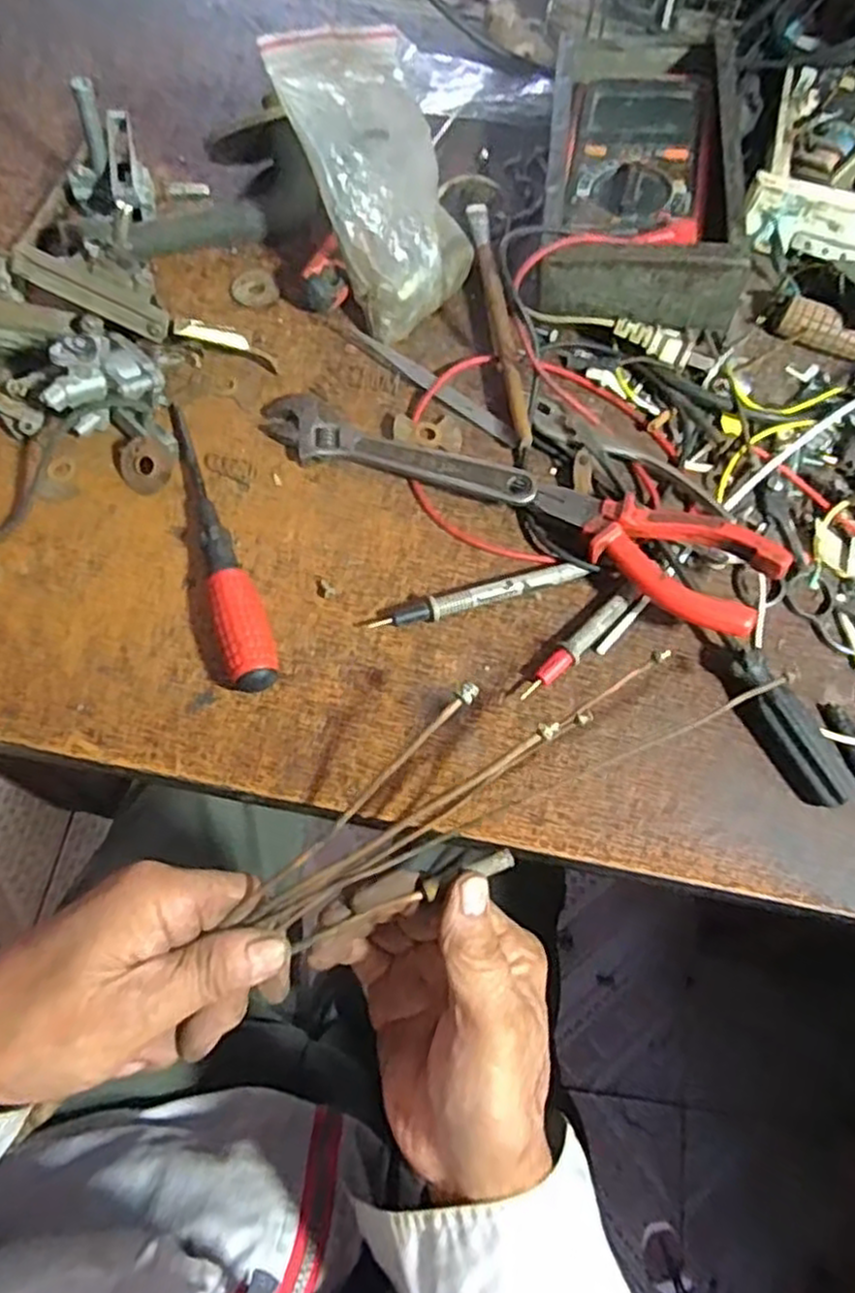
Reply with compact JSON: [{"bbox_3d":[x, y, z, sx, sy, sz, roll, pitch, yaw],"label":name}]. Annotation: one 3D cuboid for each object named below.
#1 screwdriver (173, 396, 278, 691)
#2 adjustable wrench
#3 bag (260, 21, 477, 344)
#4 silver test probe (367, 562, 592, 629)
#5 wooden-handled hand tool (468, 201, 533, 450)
[{"bbox_3d":[-0.101,-0.052,0.357,0.024,0.021,0.161,-17,68,-10],"label":"screwdriver"},{"bbox_3d":[-0.018,-0.097,0.384,0.148,0.012,0.034,22,67,7],"label":"adjustable wrench"},{"bbox_3d":[-0.022,-0.252,0.404,0.096,0.140,0.028,-39,30,-26],"label":"bag"},{"bbox_3d":[0.027,-0.024,0.360,0.107,0.011,0.010,-18,68,-10],"label":"silver test probe"},{"bbox_3d":[0.042,-0.188,0.424,0.013,0.008,0.181,-6,66,-5],"label":"wooden-handled hand tool"}]

